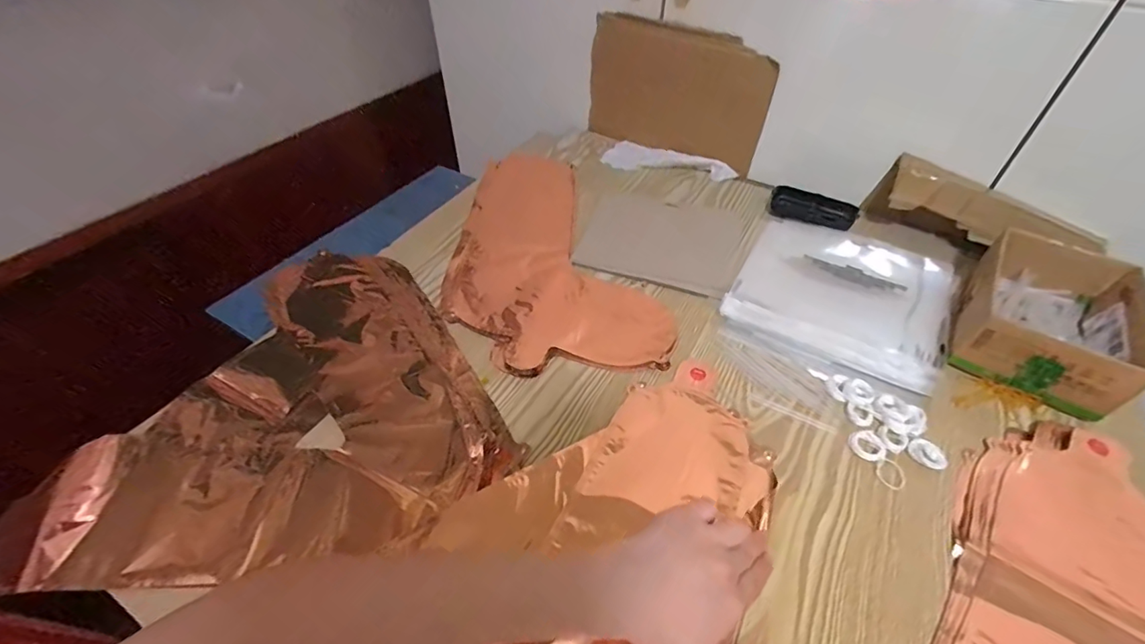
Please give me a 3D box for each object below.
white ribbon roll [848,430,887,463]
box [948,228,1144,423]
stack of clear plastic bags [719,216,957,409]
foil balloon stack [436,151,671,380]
[{"bbox_3d":[0.258,0.107,0.423,0.027,0.005,0.029,0,47,0],"label":"white ribbon roll"},{"bbox_3d":[0.490,-0.009,0.497,0.129,0.066,0.197,31,53,25],"label":"box"},{"bbox_3d":[0.308,-0.034,0.555,0.217,0.010,0.245,27,52,23],"label":"stack of clear plastic bags"},{"bbox_3d":[-0.055,-0.092,0.604,0.216,0.009,0.414,-14,48,-13],"label":"foil balloon stack"}]

